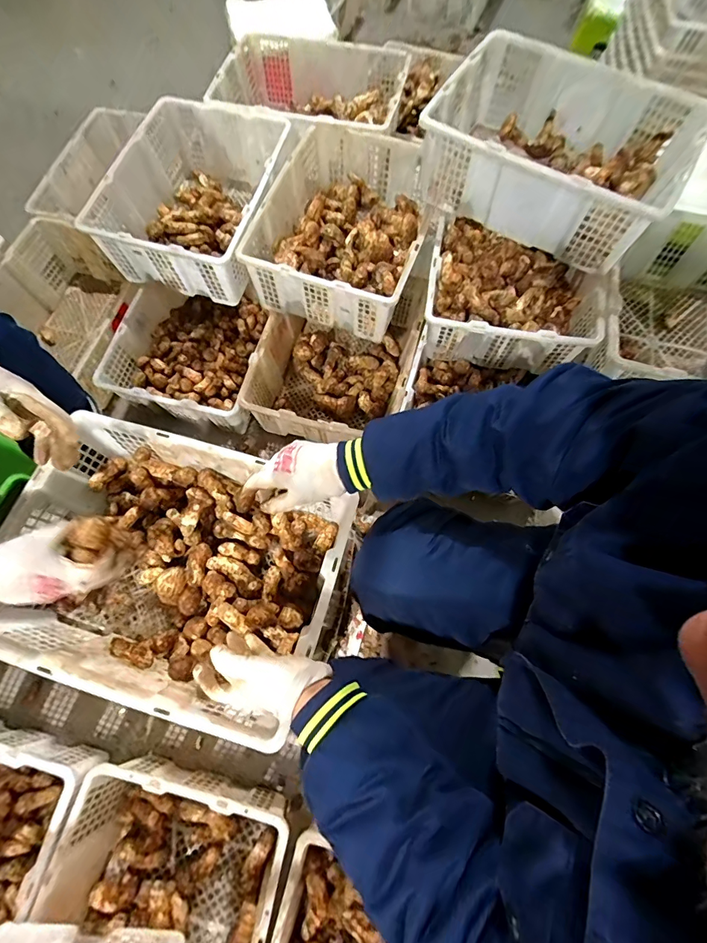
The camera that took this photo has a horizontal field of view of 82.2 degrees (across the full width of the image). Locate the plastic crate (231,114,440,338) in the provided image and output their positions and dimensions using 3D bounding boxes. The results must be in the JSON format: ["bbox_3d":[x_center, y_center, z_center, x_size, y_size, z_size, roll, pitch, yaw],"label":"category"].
[{"bbox_3d":[-0.012,-0.586,0.987,0.376,0.169,0.497,19,70,6],"label":"plastic crate"}]

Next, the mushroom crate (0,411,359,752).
[{"bbox_3d":[-0.272,0.147,0.642,0.456,0.172,0.349,17,70,5],"label":"mushroom crate"}]

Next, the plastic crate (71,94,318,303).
[{"bbox_3d":[-0.390,-0.672,1.008,0.417,0.173,0.481,15,70,4],"label":"plastic crate"}]

